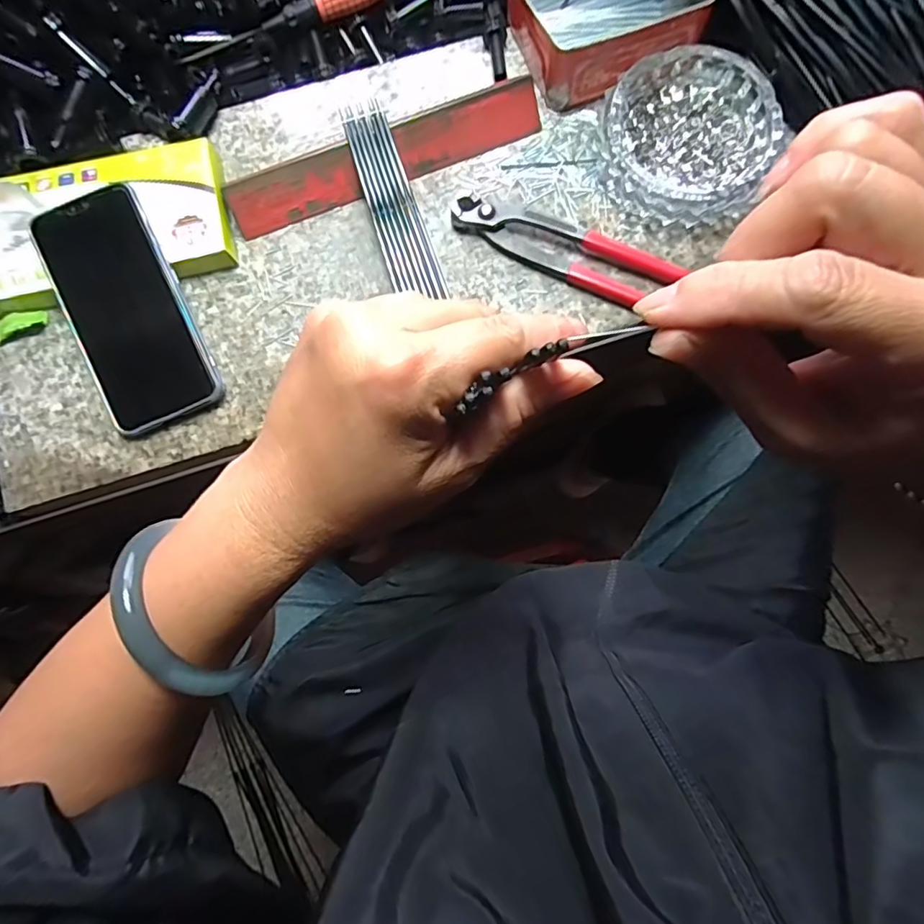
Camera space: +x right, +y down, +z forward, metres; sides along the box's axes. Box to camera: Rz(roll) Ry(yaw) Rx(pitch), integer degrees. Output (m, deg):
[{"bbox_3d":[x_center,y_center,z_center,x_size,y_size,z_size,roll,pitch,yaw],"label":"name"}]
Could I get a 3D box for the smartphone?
[{"bbox_3d":[-0.223,-0.100,0.367,0.075,0.010,0.157,-25,91,4],"label":"smartphone"}]

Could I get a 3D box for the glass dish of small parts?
[{"bbox_3d":[0.154,-0.222,0.381,0.114,0.030,0.119,0,80,1],"label":"glass dish of small parts"}]

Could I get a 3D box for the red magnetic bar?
[{"bbox_3d":[-0.053,-0.217,0.393,0.228,0.021,0.031,-22,80,-3],"label":"red magnetic bar"}]

